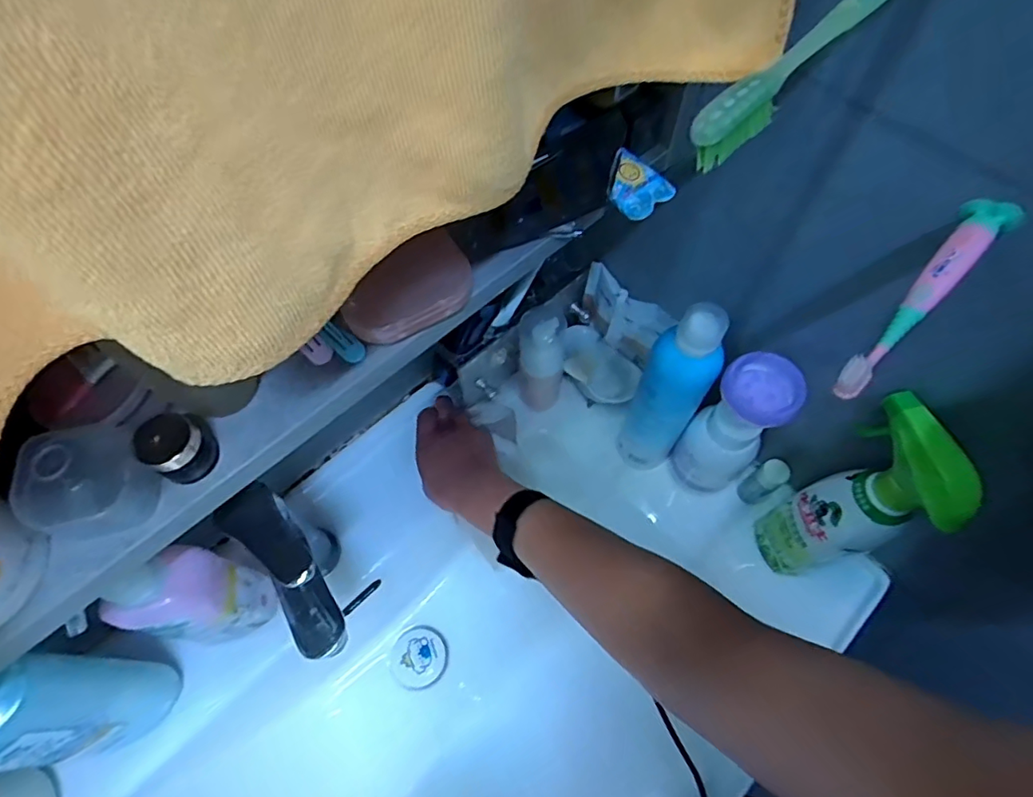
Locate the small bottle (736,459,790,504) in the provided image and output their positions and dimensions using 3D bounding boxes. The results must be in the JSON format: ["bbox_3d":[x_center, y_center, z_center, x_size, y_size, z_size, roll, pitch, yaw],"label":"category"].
[{"bbox_3d":[0.254,0.087,0.564,0.025,0.074,0.026,0,62,0],"label":"small bottle"}]

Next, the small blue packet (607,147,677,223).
[{"bbox_3d":[0.080,-0.141,0.361,0.045,0.010,0.038,40,75,-12],"label":"small blue packet"}]

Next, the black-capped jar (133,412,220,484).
[{"bbox_3d":[-0.170,0.024,0.276,0.025,0.030,0.030,35,68,17],"label":"black-capped jar"}]

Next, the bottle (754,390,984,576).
[{"bbox_3d":[0.275,0.090,0.460,0.061,0.216,0.086,-26,66,-13],"label":"bottle"}]

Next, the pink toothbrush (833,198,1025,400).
[{"bbox_3d":[0.208,-0.054,0.277,0.141,0.028,0.022,-41,70,-19],"label":"pink toothbrush"}]

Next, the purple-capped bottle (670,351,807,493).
[{"bbox_3d":[0.202,0.030,0.511,0.064,0.164,0.065,0,62,0],"label":"purple-capped bottle"}]

